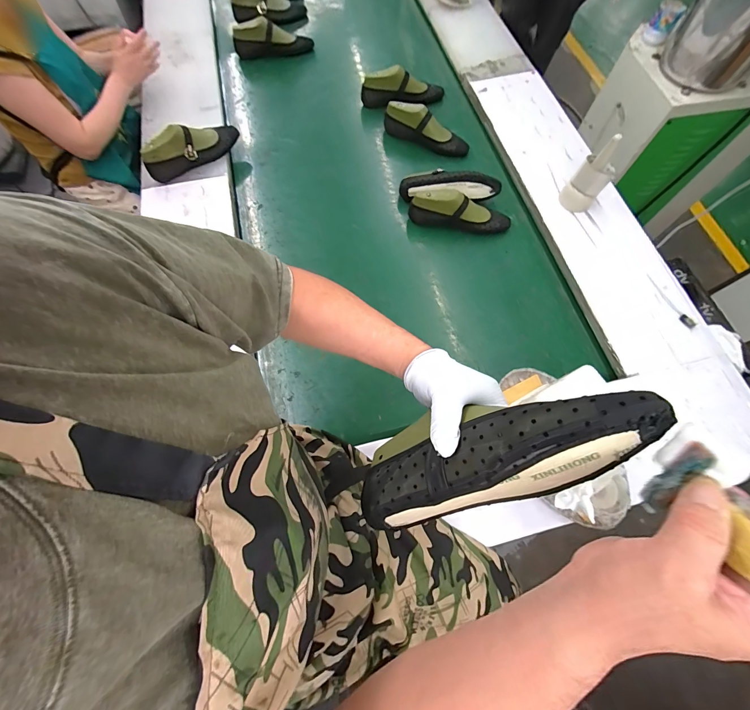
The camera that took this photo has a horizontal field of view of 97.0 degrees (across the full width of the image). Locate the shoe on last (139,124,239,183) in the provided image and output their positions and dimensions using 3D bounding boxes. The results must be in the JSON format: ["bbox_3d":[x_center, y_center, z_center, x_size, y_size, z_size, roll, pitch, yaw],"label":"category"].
[{"bbox_3d":[-0.544,-0.632,0.985,0.294,0.117,0.076,-39,73,-14],"label":"shoe on last"}]

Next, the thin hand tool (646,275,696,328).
[{"bbox_3d":[0.728,-0.134,0.820,0.025,0.007,0.162,-21,71,-10],"label":"thin hand tool"}]

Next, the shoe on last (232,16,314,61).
[{"bbox_3d":[-0.412,-1.282,1.335,0.313,0.102,0.089,-10,69,-4],"label":"shoe on last"}]

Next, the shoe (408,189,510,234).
[{"bbox_3d":[0.247,-0.406,0.949,0.293,0.111,0.077,6,69,3],"label":"shoe"}]

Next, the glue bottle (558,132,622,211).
[{"bbox_3d":[0.568,-0.466,0.861,0.086,0.173,0.071,40,74,14],"label":"glue bottle"}]

